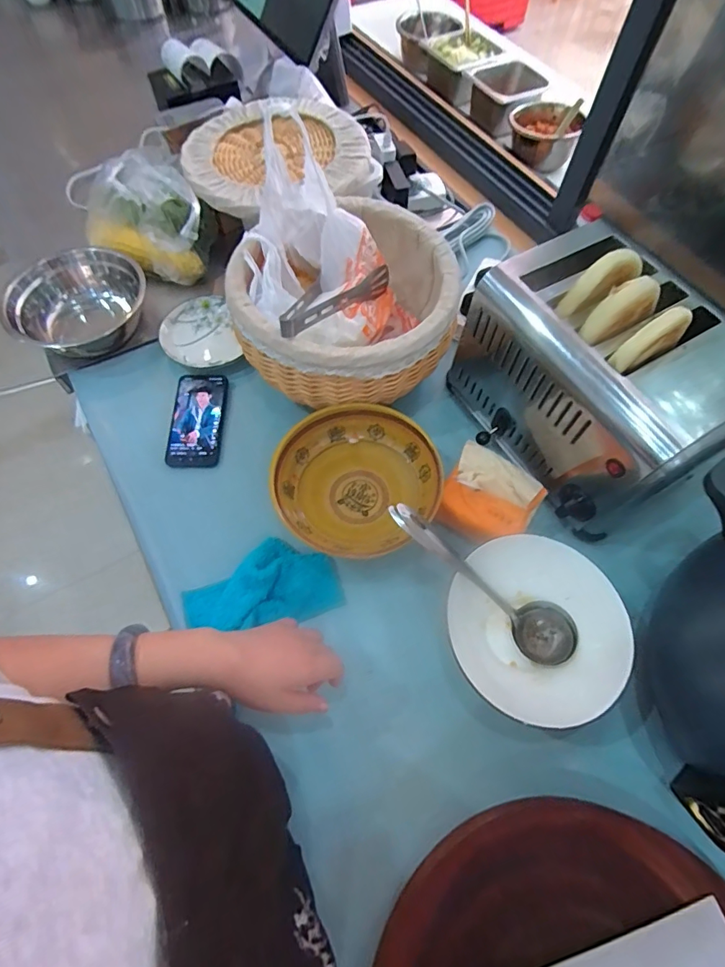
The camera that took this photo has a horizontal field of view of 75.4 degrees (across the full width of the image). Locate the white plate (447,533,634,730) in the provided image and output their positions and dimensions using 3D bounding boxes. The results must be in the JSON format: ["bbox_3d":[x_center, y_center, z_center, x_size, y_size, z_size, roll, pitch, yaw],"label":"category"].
[{"bbox_3d":[0.198,0.162,0.532,0.186,0.067,0.191,0,64,-1],"label":"white plate"}]

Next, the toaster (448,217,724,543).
[{"bbox_3d":[0.285,-0.135,0.593,0.217,0.247,0.317,-28,68,-14],"label":"toaster"}]

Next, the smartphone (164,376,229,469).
[{"bbox_3d":[-0.244,-0.097,0.691,0.076,0.010,0.154,-2,64,-2],"label":"smartphone"}]

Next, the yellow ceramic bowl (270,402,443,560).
[{"bbox_3d":[-0.008,-0.004,0.606,0.203,0.061,0.188,0,64,-1],"label":"yellow ceramic bowl"}]

